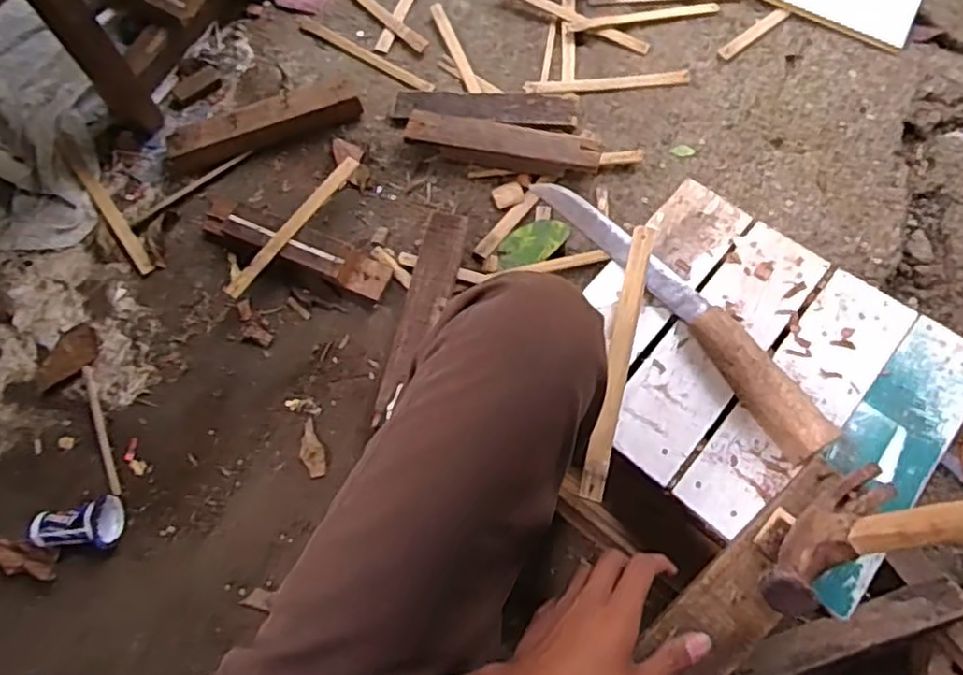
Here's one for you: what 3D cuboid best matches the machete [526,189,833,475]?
[{"bbox_3d":[0.181,-0.038,0.645,0.043,0.035,0.369,-33,59,-11],"label":"machete"}]

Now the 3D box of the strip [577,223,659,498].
[{"bbox_3d":[0.128,0.016,0.624,0.021,0.009,0.269,14,72,7],"label":"strip"}]

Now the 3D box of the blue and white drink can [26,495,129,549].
[{"bbox_3d":[-0.556,0.253,0.933,0.101,0.060,0.069,1,71,2],"label":"blue and white drink can"}]

